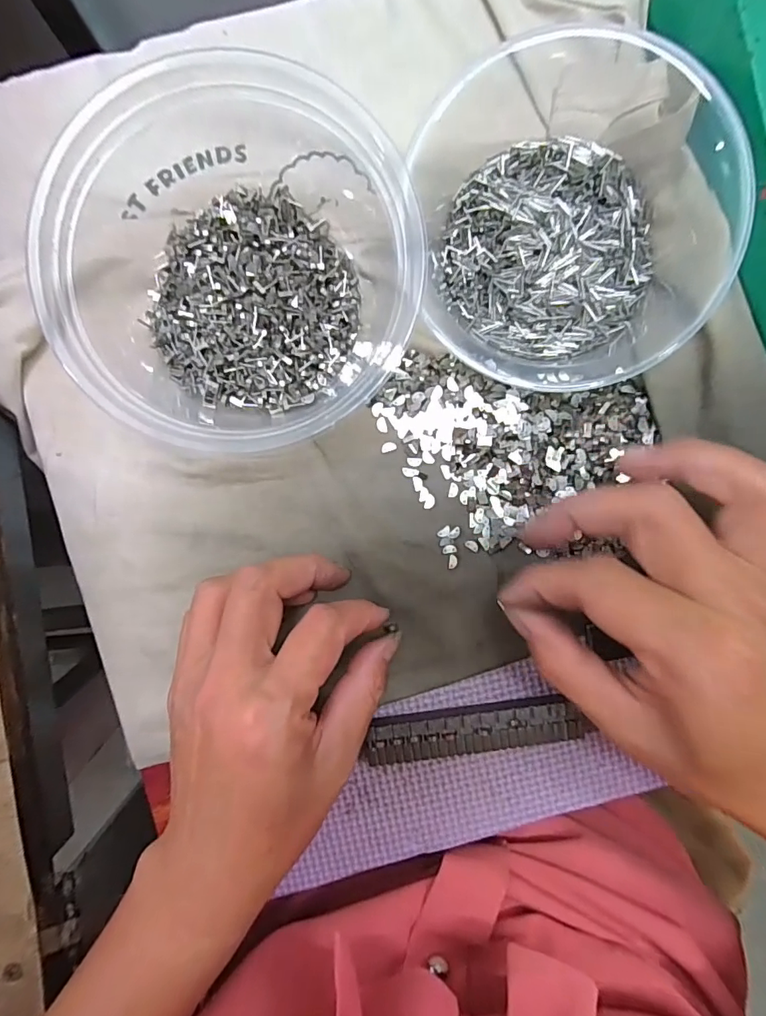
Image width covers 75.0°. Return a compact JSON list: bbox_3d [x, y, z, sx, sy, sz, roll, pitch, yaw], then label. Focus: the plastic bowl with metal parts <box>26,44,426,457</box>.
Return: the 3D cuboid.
[{"bbox_3d":[-0.056,-0.102,0.197,0.143,0.046,0.153,0,93,-1],"label":"plastic bowl with metal parts"}]

